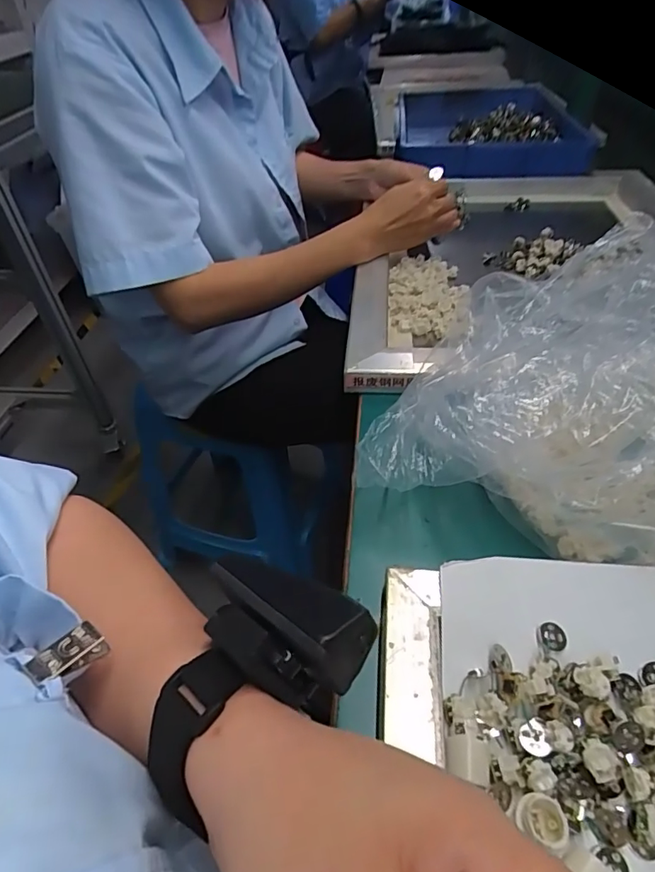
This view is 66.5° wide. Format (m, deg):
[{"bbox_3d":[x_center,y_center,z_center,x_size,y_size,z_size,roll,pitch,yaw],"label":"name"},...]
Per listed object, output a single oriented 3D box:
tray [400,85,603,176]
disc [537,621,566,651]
[{"bbox_3d":[0.278,-0.599,0.958,0.264,0.076,0.501,1,46,4],"label":"tray"},{"bbox_3d":[0.123,0.109,0.272,0.014,0.004,0.014,-1,46,1],"label":"disc"}]

